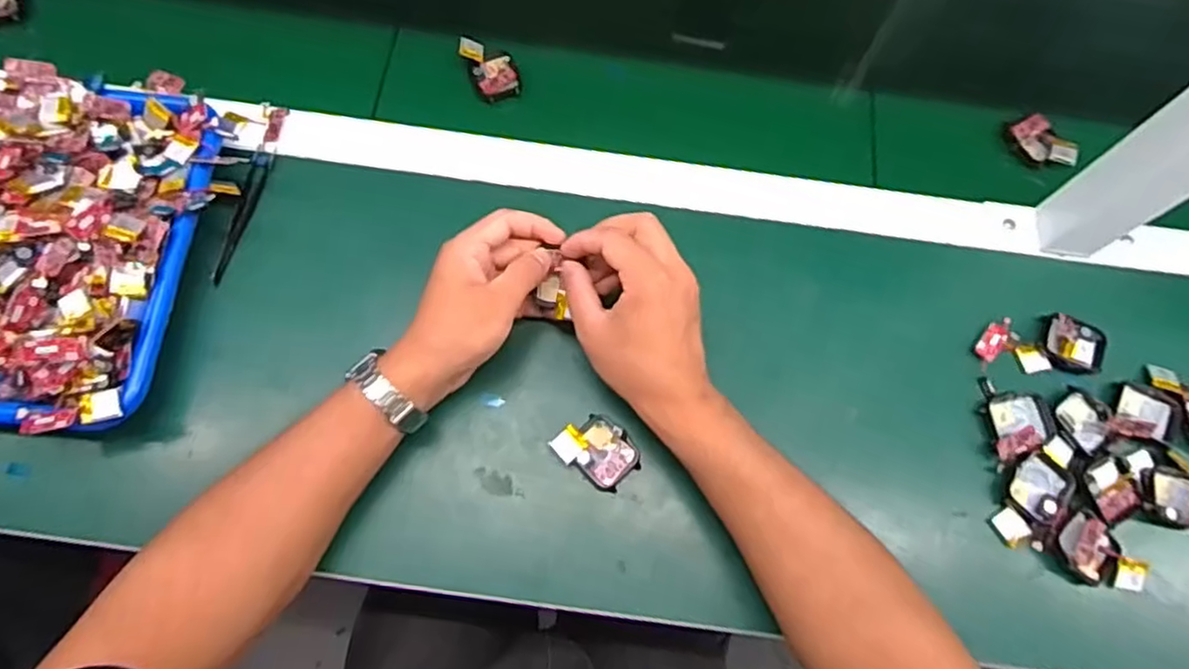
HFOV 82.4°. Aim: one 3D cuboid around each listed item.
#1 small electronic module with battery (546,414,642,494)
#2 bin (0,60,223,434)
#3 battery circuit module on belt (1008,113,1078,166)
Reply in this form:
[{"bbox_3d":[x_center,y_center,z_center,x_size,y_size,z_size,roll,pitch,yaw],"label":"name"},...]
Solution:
[{"bbox_3d":[0.003,0.078,0.461,0.053,0.016,0.042,36,73,10],"label":"small electronic module with battery"},{"bbox_3d":[-0.446,-0.073,0.467,0.326,0.063,0.261,7,71,1],"label":"bin"},{"bbox_3d":[0.369,-0.159,0.561,0.038,0.012,0.053,-20,72,-8],"label":"battery circuit module on belt"}]

